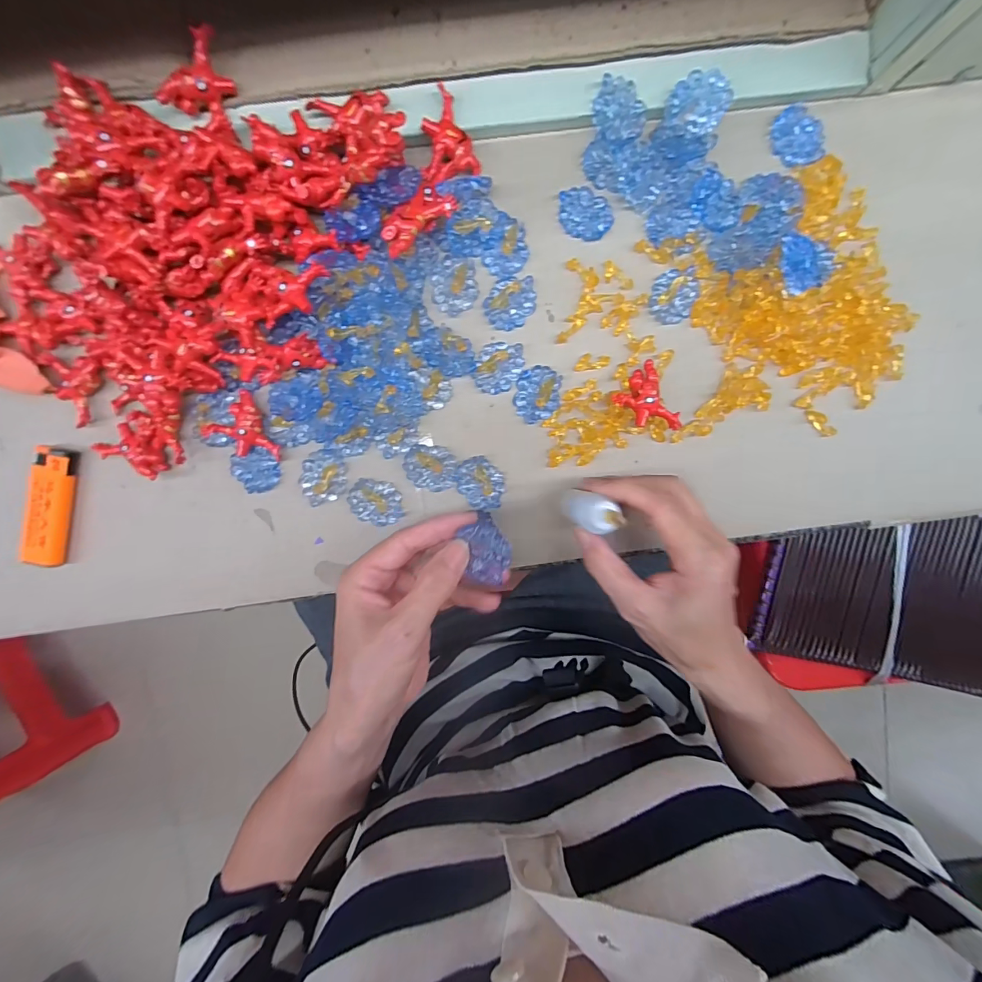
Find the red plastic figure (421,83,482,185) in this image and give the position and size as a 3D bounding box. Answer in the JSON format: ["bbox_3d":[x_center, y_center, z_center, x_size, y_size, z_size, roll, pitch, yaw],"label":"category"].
[{"bbox_3d":[-0.026,-0.224,0.275,0.035,0.015,0.047,-4,96,0],"label":"red plastic figure"}]

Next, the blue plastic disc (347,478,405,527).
[{"bbox_3d":[-0.080,0.009,0.305,0.038,0.010,0.030,26,95,-3],"label":"blue plastic disc"}]

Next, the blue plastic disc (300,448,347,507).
[{"bbox_3d":[-0.116,-0.009,0.301,0.030,0.011,0.038,3,96,-1],"label":"blue plastic disc"}]

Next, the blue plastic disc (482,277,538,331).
[{"bbox_3d":[0.013,-0.126,0.294,0.034,0.011,0.034,0,96,0],"label":"blue plastic disc"}]

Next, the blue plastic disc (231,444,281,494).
[{"bbox_3d":[-0.162,-0.014,0.302,0.028,0.007,0.031,-39,95,4],"label":"blue plastic disc"}]

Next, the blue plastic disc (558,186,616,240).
[{"bbox_3d":[0.063,-0.185,0.290,0.035,0.005,0.033,2,96,-1],"label":"blue plastic disc"}]

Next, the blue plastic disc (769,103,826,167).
[{"bbox_3d":[0.205,-0.236,0.291,0.028,0.010,0.039,-39,95,4],"label":"blue plastic disc"}]

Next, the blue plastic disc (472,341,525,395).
[{"bbox_3d":[0.006,-0.084,0.297,0.030,0.013,0.036,21,96,-2],"label":"blue plastic disc"}]

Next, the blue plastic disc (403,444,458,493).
[{"bbox_3d":[-0.042,-0.016,0.303,0.036,0.010,0.031,4,96,-1],"label":"blue plastic disc"}]

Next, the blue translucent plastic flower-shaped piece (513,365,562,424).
[{"bbox_3d":[0.032,-0.066,0.299,0.030,0.012,0.038,6,96,-1],"label":"blue translucent plastic flower-shaped piece"}]

